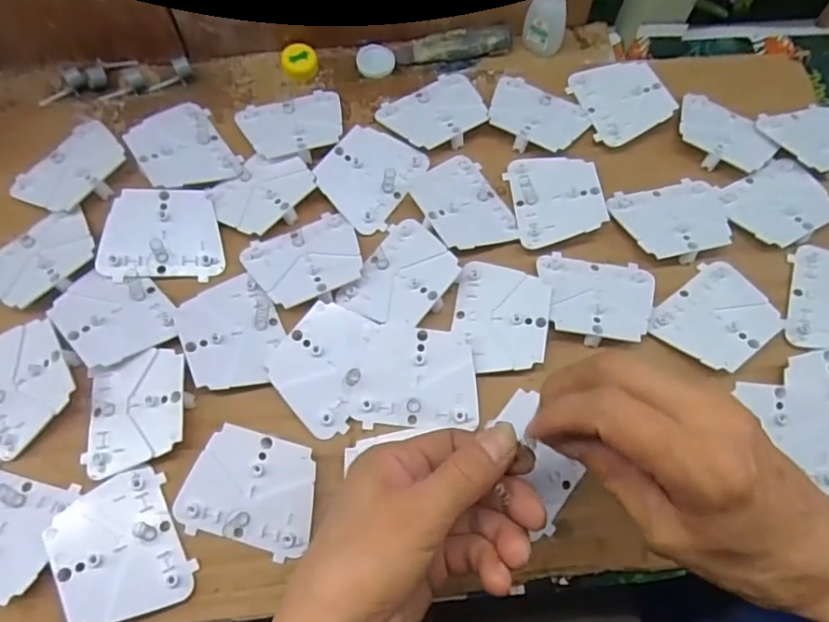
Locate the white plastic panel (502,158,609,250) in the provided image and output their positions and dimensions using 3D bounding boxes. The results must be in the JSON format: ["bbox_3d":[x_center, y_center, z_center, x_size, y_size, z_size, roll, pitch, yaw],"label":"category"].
[{"bbox_3d":[0.107,-0.087,0.427,0.065,0.009,0.076,-7,69,-4],"label":"white plastic panel"}]

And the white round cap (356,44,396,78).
[{"bbox_3d":[-0.033,-0.215,0.488,0.032,0.006,0.031,0,69,-1],"label":"white round cap"}]

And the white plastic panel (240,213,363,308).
[{"bbox_3d":[-0.078,-0.036,0.408,0.078,0.013,0.062,-24,71,-10],"label":"white plastic panel"}]

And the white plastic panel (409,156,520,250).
[{"bbox_3d":[0.036,-0.081,0.425,0.061,0.006,0.080,-25,71,-10],"label":"white plastic panel"}]

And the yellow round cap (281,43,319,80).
[{"bbox_3d":[-0.098,-0.214,0.487,0.029,0.012,0.029,0,69,-1],"label":"yellow round cap"}]

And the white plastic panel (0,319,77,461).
[{"bbox_3d":[-0.254,0.046,0.366,0.061,0.008,0.079,-29,72,-12],"label":"white plastic panel"}]

